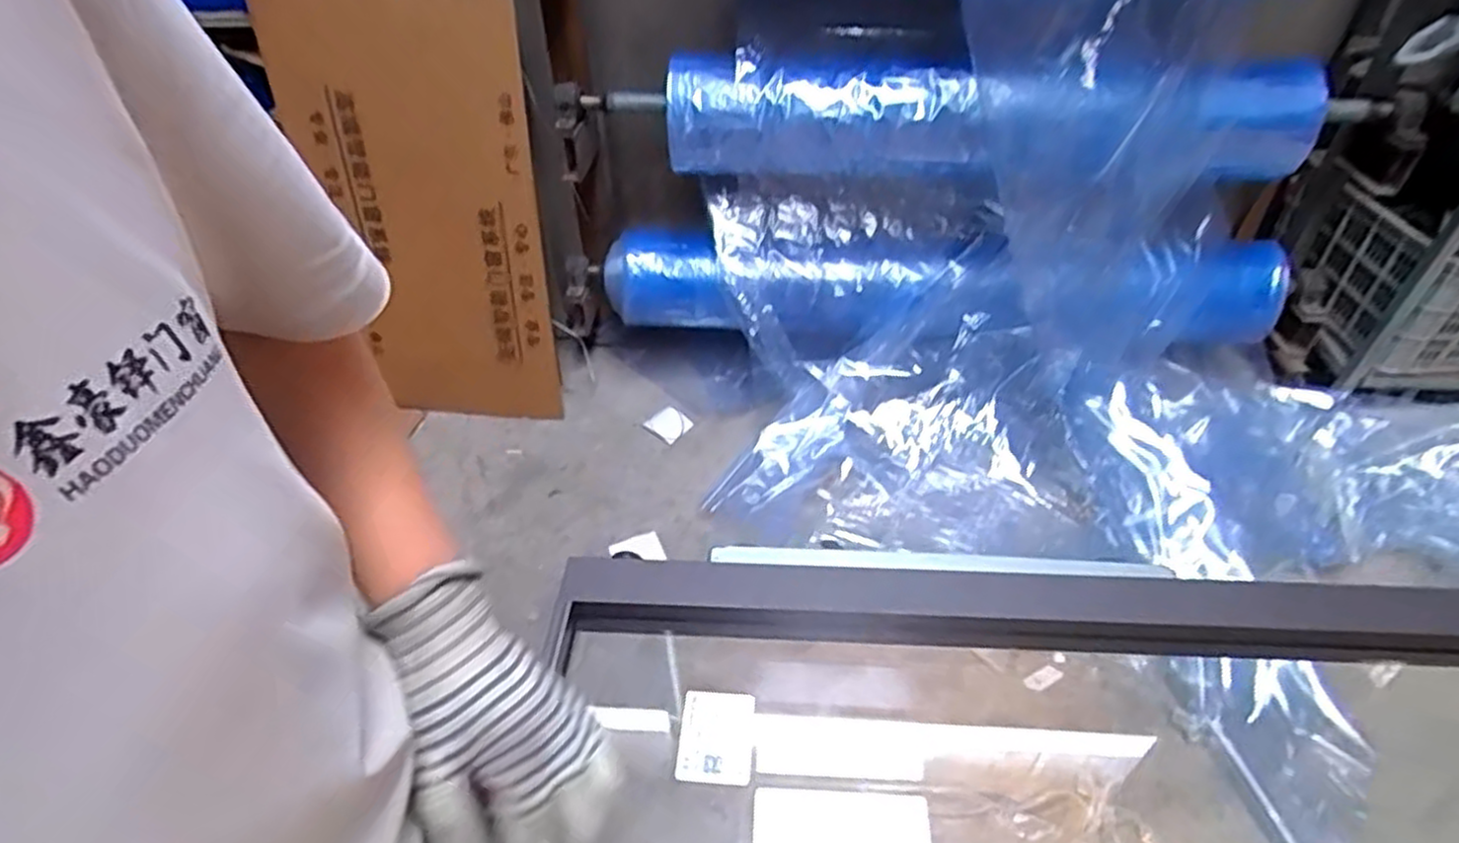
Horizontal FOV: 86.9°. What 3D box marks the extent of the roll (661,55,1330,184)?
[{"bbox_3d":[0.493,-0.559,1.462,1.236,0.220,0.174,1,43,3],"label":"roll"}]

